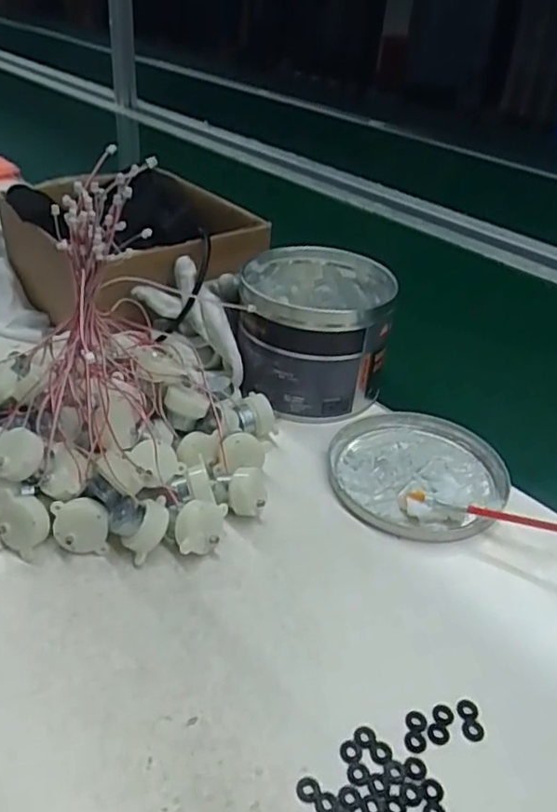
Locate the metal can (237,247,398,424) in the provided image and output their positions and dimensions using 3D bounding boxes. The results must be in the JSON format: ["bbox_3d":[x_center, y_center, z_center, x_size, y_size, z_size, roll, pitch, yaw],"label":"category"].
[{"bbox_3d":[0.028,-0.070,0.546,0.118,0.090,0.125,4,34,-3],"label":"metal can"}]

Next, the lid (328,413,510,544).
[{"bbox_3d":[0.104,0.050,0.475,0.126,0.023,0.125,4,34,-3],"label":"lid"}]

